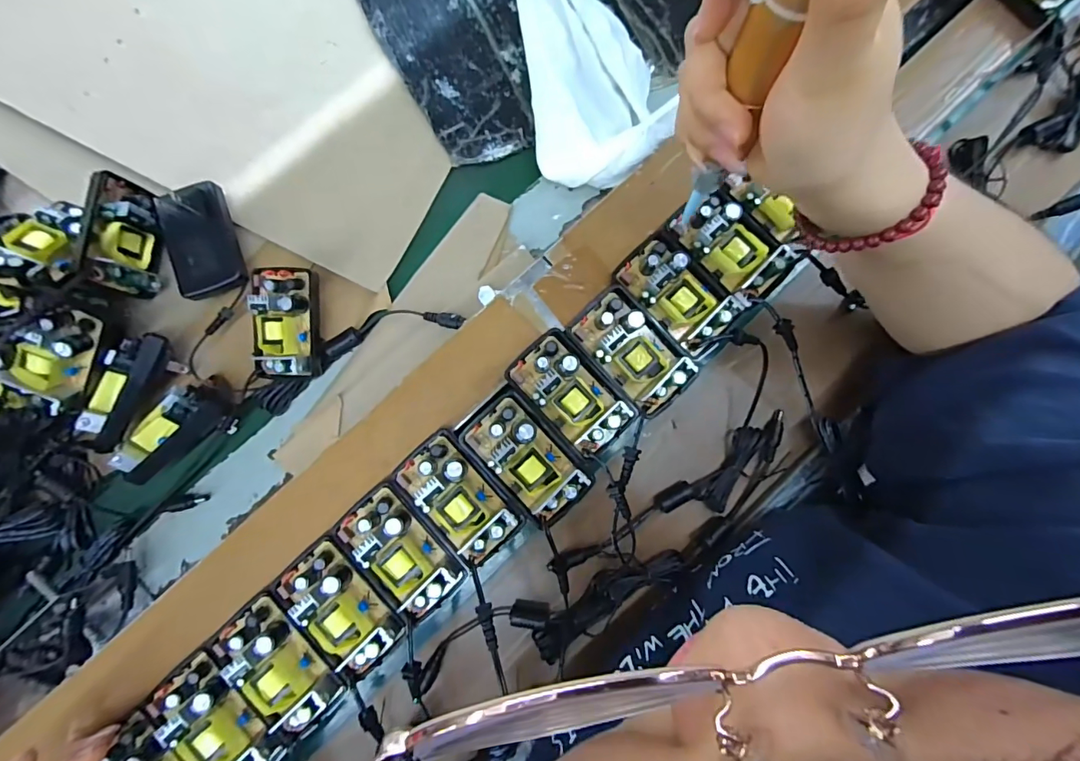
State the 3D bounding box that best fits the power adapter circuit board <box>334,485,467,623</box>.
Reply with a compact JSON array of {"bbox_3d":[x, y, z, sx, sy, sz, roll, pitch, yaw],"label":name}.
[{"bbox_3d":[-0.086,0.107,0.285,0.044,0.022,0.078,-42,87,-4],"label":"power adapter circuit board"}]

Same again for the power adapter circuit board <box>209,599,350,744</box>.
[{"bbox_3d":[-0.157,0.173,0.278,0.039,0.024,0.077,-40,87,-4],"label":"power adapter circuit board"}]

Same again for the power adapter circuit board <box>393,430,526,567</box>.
[{"bbox_3d":[-0.050,0.073,0.289,0.042,0.022,0.081,-43,87,-4],"label":"power adapter circuit board"}]

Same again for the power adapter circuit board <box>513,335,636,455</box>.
[{"bbox_3d":[0.020,0.008,0.297,0.040,0.021,0.075,-42,87,-4],"label":"power adapter circuit board"}]

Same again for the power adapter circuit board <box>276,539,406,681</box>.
[{"bbox_3d":[-0.122,0.139,0.281,0.046,0.021,0.075,-45,88,-4],"label":"power adapter circuit board"}]

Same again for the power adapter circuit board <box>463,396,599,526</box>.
[{"bbox_3d":[-0.009,0.048,0.291,0.045,0.024,0.081,-43,87,-4],"label":"power adapter circuit board"}]

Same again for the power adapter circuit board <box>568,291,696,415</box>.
[{"bbox_3d":[0.062,-0.020,0.297,0.046,0.022,0.077,-42,87,-4],"label":"power adapter circuit board"}]

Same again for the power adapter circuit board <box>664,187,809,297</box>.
[{"bbox_3d":[0.127,-0.089,0.306,0.040,0.021,0.075,-44,88,-4],"label":"power adapter circuit board"}]

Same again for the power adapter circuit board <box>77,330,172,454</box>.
[{"bbox_3d":[-0.294,0.006,0.320,0.030,0.022,0.086,18,85,0],"label":"power adapter circuit board"}]

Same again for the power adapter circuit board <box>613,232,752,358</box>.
[{"bbox_3d":[0.094,-0.059,0.304,0.051,0.020,0.081,-45,88,-4],"label":"power adapter circuit board"}]

